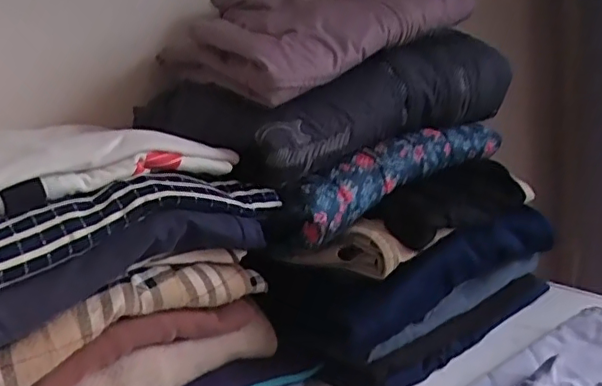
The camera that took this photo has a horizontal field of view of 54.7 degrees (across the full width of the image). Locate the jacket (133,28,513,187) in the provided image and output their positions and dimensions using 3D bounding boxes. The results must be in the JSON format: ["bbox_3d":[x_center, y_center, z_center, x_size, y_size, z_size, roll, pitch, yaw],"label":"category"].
[{"bbox_3d":[0.037,-0.099,0.594,0.341,0.093,0.191,-18,20,-40],"label":"jacket"}]

